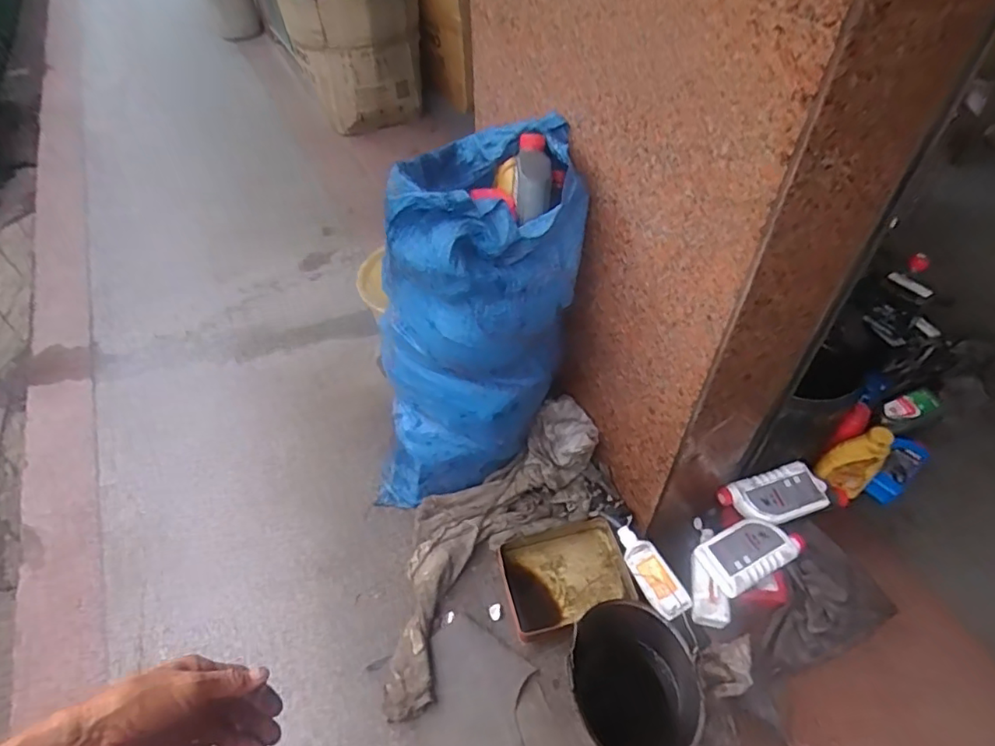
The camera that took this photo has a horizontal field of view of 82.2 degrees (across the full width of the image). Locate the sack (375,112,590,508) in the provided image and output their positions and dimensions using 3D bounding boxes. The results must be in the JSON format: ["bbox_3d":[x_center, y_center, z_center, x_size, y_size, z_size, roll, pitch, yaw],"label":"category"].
[{"bbox_3d":[-0.057,-0.076,1.205,0.402,0.729,0.377,8,48,8],"label":"sack"}]

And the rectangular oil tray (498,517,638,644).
[{"bbox_3d":[0.151,0.449,1.264,0.259,0.053,0.216,-11,50,-9],"label":"rectangular oil tray"}]

